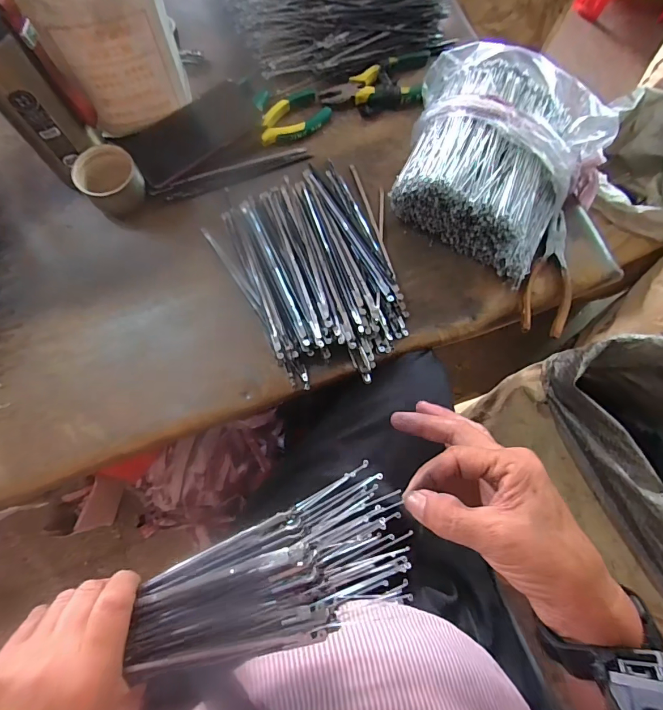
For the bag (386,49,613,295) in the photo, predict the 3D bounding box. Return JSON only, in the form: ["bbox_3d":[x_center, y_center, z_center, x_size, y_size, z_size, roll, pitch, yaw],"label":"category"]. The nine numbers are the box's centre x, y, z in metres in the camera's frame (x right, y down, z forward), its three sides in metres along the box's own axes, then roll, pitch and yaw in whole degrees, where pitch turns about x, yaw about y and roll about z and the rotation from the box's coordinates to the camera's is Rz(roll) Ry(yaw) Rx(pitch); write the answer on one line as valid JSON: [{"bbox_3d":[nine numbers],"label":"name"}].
[{"bbox_3d":[0.175,-0.217,0.441,0.228,0.087,0.208,34,76,7],"label":"bag"}]

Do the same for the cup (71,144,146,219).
[{"bbox_3d":[-0.242,-0.189,0.446,0.060,0.046,0.061,1,75,-2],"label":"cup"}]

